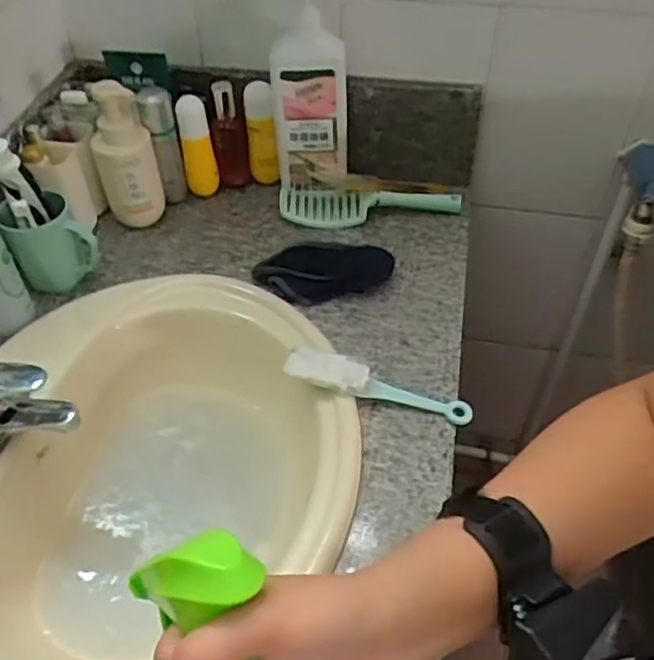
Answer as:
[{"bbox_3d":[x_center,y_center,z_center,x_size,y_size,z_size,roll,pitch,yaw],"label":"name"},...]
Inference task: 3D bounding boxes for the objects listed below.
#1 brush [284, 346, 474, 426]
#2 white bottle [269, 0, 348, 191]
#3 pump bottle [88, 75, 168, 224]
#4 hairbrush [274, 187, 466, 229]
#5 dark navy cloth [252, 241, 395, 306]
[{"bbox_3d":[0.058,0.060,0.752,0.209,0.026,0.038,18,50,-1],"label":"brush"},{"bbox_3d":[-0.023,-0.313,0.923,0.100,0.242,0.058,-2,46,-2],"label":"white bottle"},{"bbox_3d":[-0.276,-0.237,0.925,0.078,0.207,0.095,-17,49,-16],"label":"pump bottle"},{"bbox_3d":[0.062,-0.175,0.974,0.260,0.035,0.066,1,48,2],"label":"hairbrush"},{"bbox_3d":[-0.005,-0.077,0.868,0.179,0.054,0.077,-3,48,-1],"label":"dark navy cloth"}]

